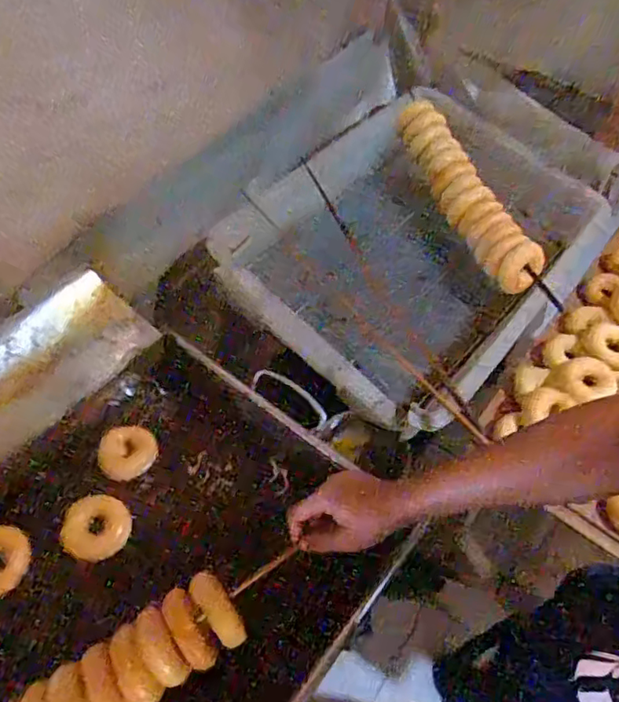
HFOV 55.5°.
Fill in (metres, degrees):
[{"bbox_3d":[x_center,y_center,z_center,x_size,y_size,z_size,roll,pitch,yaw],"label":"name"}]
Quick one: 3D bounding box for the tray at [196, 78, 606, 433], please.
[{"bbox_3d":[0.198,-0.180,1.090,0.480,0.187,0.655,37,59,21],"label":"tray"}]

